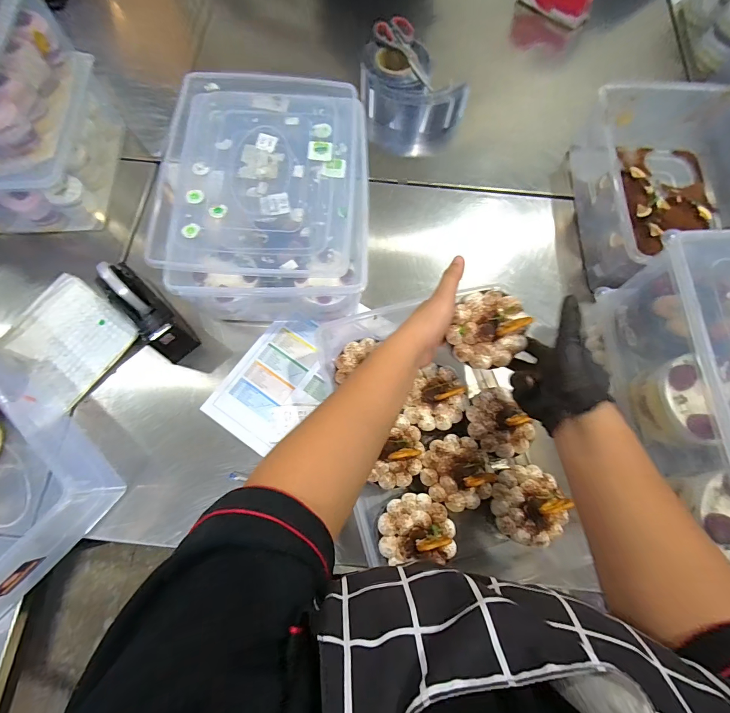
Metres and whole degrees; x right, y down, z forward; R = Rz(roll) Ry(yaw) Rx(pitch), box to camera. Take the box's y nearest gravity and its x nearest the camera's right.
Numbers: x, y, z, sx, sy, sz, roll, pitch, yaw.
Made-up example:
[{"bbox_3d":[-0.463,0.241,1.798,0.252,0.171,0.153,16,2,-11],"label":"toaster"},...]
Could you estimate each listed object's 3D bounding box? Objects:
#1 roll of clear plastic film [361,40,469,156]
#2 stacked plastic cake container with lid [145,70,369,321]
[{"bbox_3d":[0.099,-0.552,0.779,0.228,0.135,0.126,17,73,4],"label":"roll of clear plastic film"},{"bbox_3d":[-0.152,-0.262,0.601,0.300,0.140,0.376,-1,73,-1],"label":"stacked plastic cake container with lid"}]

